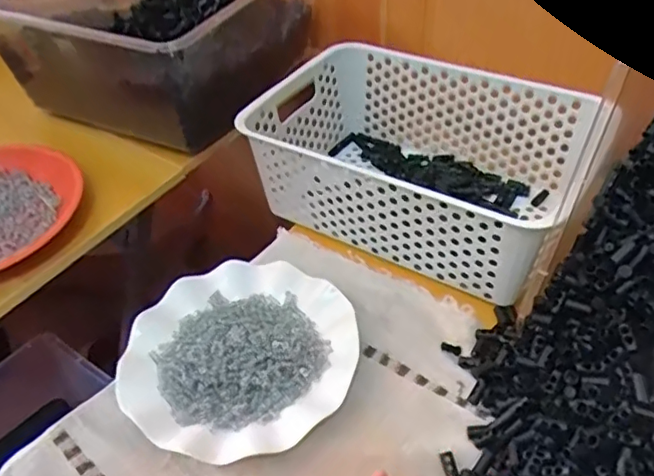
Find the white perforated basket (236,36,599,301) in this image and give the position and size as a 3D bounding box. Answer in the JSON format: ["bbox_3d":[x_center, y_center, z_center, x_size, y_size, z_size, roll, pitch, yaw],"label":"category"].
[{"bbox_3d":[0.092,-0.076,0.568,0.297,0.105,0.203,23,52,26],"label":"white perforated basket"}]

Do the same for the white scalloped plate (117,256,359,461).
[{"bbox_3d":[-0.067,0.094,0.465,0.176,0.025,0.178,-3,45,3],"label":"white scalloped plate"}]

